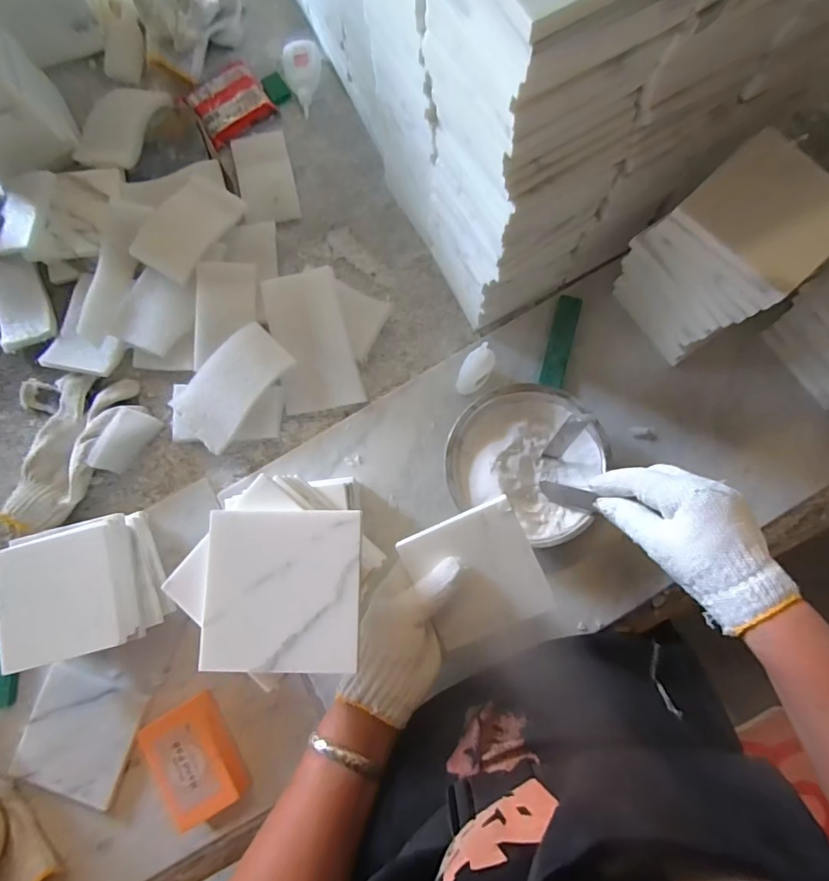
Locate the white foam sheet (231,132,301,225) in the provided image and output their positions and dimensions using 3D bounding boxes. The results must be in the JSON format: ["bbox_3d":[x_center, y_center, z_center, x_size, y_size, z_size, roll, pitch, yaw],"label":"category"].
[{"bbox_3d":[-0.170,-0.301,0.552,0.061,0.008,0.113,-11,80,-2],"label":"white foam sheet"}]

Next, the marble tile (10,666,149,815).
[{"bbox_3d":[-0.313,0.275,0.454,0.100,0.013,0.099,18,80,3],"label":"marble tile"}]

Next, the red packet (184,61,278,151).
[{"bbox_3d":[-0.219,-0.399,0.573,0.084,0.016,0.081,-36,81,-6],"label":"red packet"}]

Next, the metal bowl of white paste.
[{"bbox_3d":[0.104,0.017,0.473,0.142,0.047,0.135,0,79,0],"label":"metal bowl of white paste"}]

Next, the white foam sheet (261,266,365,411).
[{"bbox_3d":[-0.106,-0.103,0.508,0.080,0.011,0.140,-11,96,0],"label":"white foam sheet"}]

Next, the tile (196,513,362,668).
[{"bbox_3d":[-0.085,0.095,0.313,0.100,0.008,0.099,0,79,0],"label":"tile"}]

